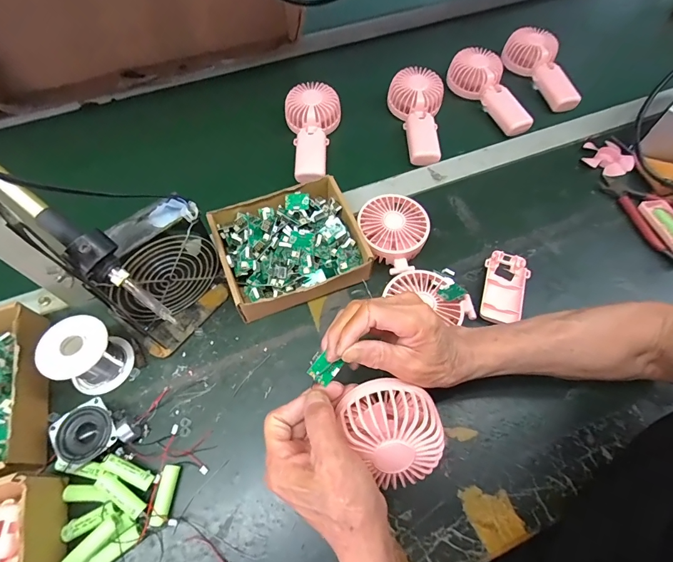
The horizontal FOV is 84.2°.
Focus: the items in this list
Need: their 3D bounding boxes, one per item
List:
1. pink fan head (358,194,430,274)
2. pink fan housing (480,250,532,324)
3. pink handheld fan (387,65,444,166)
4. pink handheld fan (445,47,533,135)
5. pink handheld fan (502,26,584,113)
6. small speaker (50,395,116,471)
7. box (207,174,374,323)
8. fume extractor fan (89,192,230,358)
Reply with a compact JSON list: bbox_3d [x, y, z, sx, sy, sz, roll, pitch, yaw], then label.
[{"bbox_3d":[0.075,-0.061,0.478,0.084,0.045,0.092,0,61,0],"label":"pink fan head"},{"bbox_3d":[0.208,0.008,0.460,0.050,0.016,0.097,13,62,8],"label":"pink fan housing"},{"bbox_3d":[0.133,-0.262,0.599,0.082,0.042,0.169,-3,75,-1],"label":"pink handheld fan"},{"bbox_3d":[0.260,-0.313,0.625,0.084,0.048,0.170,-27,75,-15],"label":"pink handheld fan"},{"bbox_3d":[0.365,-0.368,0.652,0.081,0.043,0.176,-22,76,-12],"label":"pink handheld fan"},{"bbox_3d":[-0.248,0.153,0.372,0.052,0.028,0.050,-37,67,-18],"label":"small speaker"},{"bbox_3d":[-0.058,-0.041,0.466,0.164,0.063,0.140,-19,63,-10],"label":"box"},{"bbox_3d":[-0.185,-0.004,0.406,0.069,0.129,0.132,34,67,18],"label":"fume extractor fan"}]

